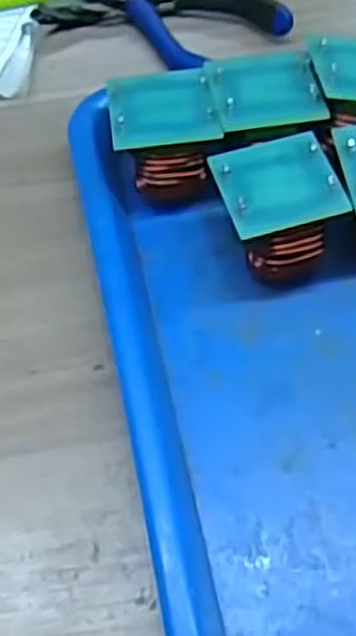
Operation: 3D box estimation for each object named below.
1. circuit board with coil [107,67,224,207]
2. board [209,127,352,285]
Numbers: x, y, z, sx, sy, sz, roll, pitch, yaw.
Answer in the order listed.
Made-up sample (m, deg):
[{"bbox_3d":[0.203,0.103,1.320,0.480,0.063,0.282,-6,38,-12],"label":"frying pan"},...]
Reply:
[{"bbox_3d":[-0.006,-0.080,0.359,0.046,0.051,0.050,-7,60,-2],"label":"circuit board with coil"},{"bbox_3d":[0.042,-0.044,0.335,0.046,0.048,0.046,-15,61,-6],"label":"board"}]

